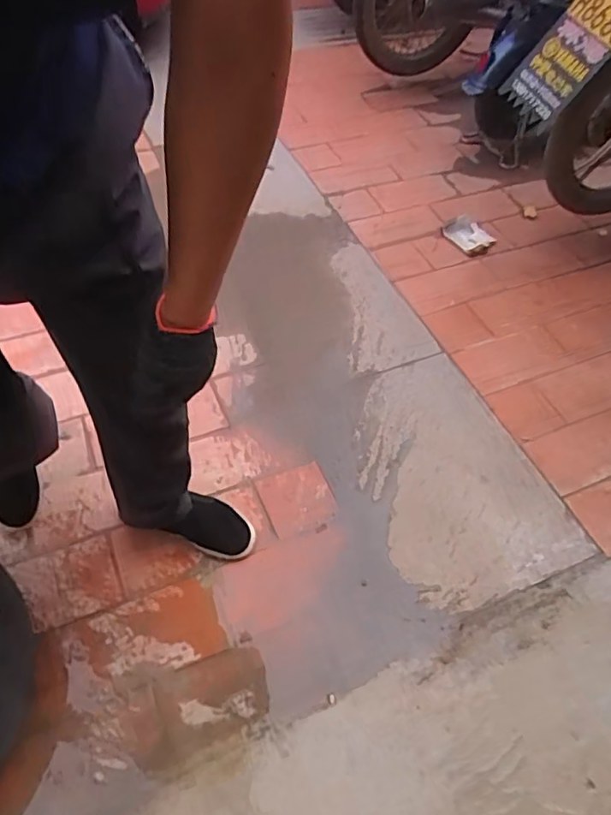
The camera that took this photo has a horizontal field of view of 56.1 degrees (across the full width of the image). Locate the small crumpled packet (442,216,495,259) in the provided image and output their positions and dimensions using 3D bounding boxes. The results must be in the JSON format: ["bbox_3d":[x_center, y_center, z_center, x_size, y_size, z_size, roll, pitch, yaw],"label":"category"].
[{"bbox_3d":[0.521,-0.541,1.798,0.137,0.047,0.159,-17,56,-18],"label":"small crumpled packet"}]

